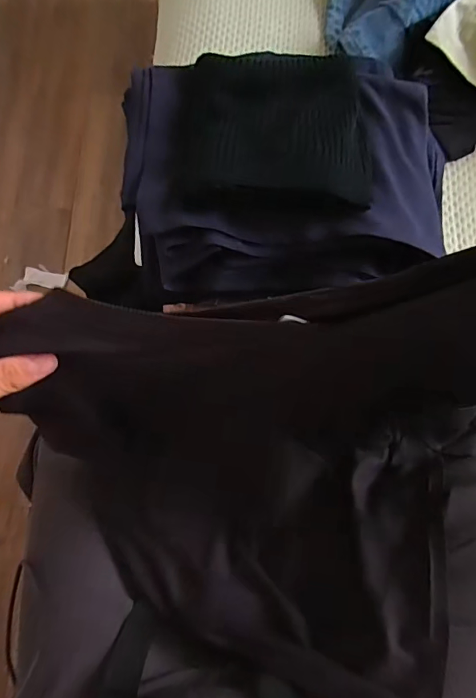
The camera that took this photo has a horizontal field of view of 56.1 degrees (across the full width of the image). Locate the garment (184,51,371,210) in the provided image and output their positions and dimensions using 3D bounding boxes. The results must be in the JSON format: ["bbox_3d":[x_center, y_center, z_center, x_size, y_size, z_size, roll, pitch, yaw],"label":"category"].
[{"bbox_3d":[0.036,-0.204,0.414,0.169,0.036,0.149,3,71,-1],"label":"garment"}]

